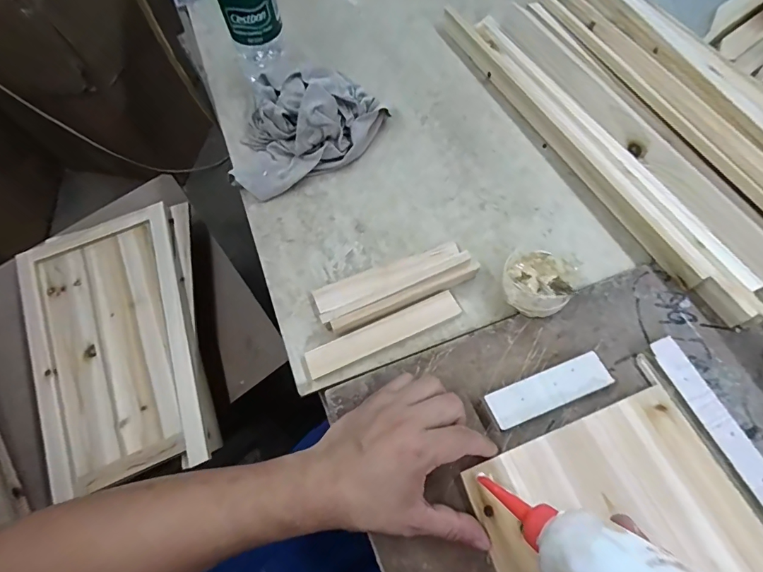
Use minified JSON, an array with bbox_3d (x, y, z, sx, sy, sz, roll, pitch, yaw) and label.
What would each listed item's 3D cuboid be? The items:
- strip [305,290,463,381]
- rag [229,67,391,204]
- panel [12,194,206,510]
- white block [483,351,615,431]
[{"bbox_3d":[0.002,0.046,0.387,0.155,0.004,0.027,-24,69,-7],"label":"strip"},{"bbox_3d":[-0.100,-0.200,0.463,0.192,0.067,0.144,-28,70,-8],"label":"rag"},{"bbox_3d":[-0.447,0.084,0.641,0.250,0.024,0.442,-19,69,-5],"label":"panel"},{"bbox_3d":[0.147,0.094,0.355,0.110,0.016,0.032,-21,69,-6],"label":"white block"}]

